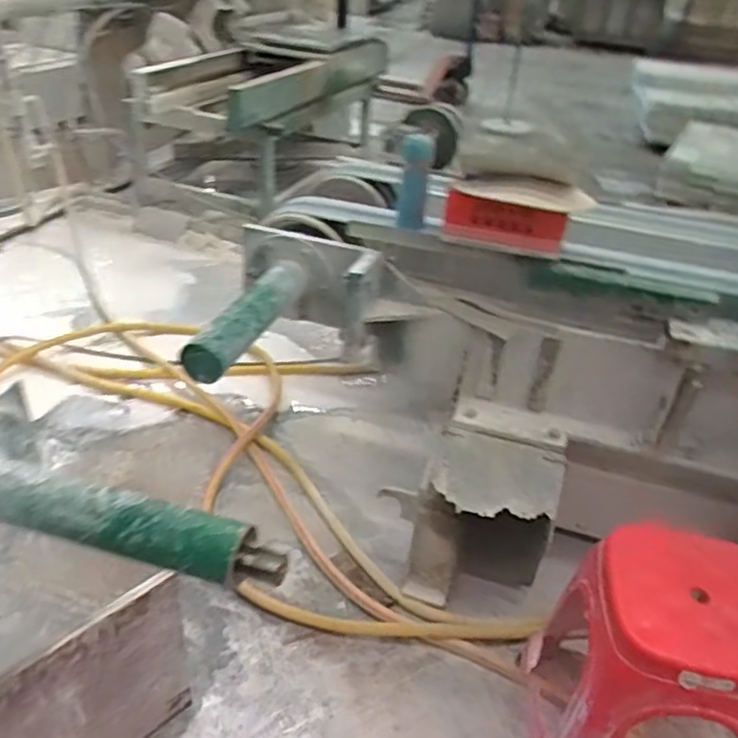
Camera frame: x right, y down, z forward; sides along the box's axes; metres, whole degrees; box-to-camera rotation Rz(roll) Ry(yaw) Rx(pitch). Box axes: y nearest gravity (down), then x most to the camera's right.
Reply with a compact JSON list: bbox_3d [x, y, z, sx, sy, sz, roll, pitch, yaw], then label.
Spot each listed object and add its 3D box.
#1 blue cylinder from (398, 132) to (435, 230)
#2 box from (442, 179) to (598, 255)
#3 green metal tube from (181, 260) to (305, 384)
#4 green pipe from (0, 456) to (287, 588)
[{"bbox_3d":[0.098,-0.405,1.441,0.064,0.196,0.057,4,15,-4],"label":"blue cylinder"},{"bbox_3d":[0.287,-0.322,1.347,0.267,0.124,0.180,29,42,21],"label":"box"},{"bbox_3d":[-0.238,-0.106,1.361,0.101,0.080,0.425,20,40,11],"label":"green metal tube"},{"bbox_3d":[-0.337,0.207,0.899,0.469,0.070,0.075,17,39,8],"label":"green pipe"}]

